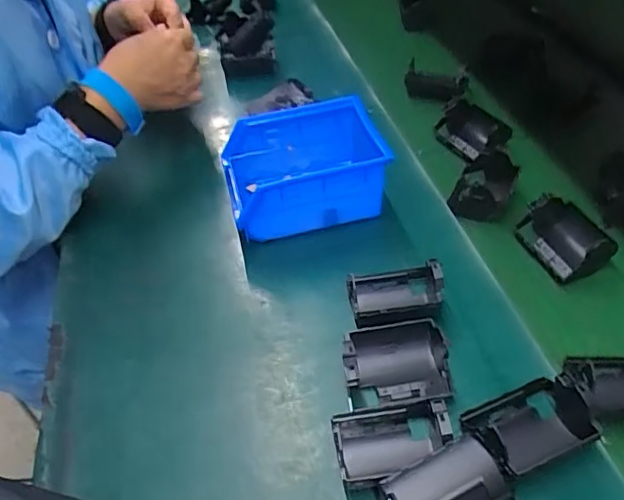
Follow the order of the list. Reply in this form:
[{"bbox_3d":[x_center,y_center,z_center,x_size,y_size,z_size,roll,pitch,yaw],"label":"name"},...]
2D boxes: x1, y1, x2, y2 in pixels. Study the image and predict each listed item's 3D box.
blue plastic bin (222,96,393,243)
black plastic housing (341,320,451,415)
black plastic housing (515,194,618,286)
[{"bbox_3d":[-0.006,-0.071,0.515,0.147,0.076,0.109,-7,45,-3],"label":"blue plastic bin"},{"bbox_3d":[0.057,0.075,0.383,0.070,0.036,0.053,-6,45,-2],"label":"black plastic housing"},{"bbox_3d":[0.212,-0.014,0.471,0.049,0.033,0.071,-16,46,-11],"label":"black plastic housing"}]

